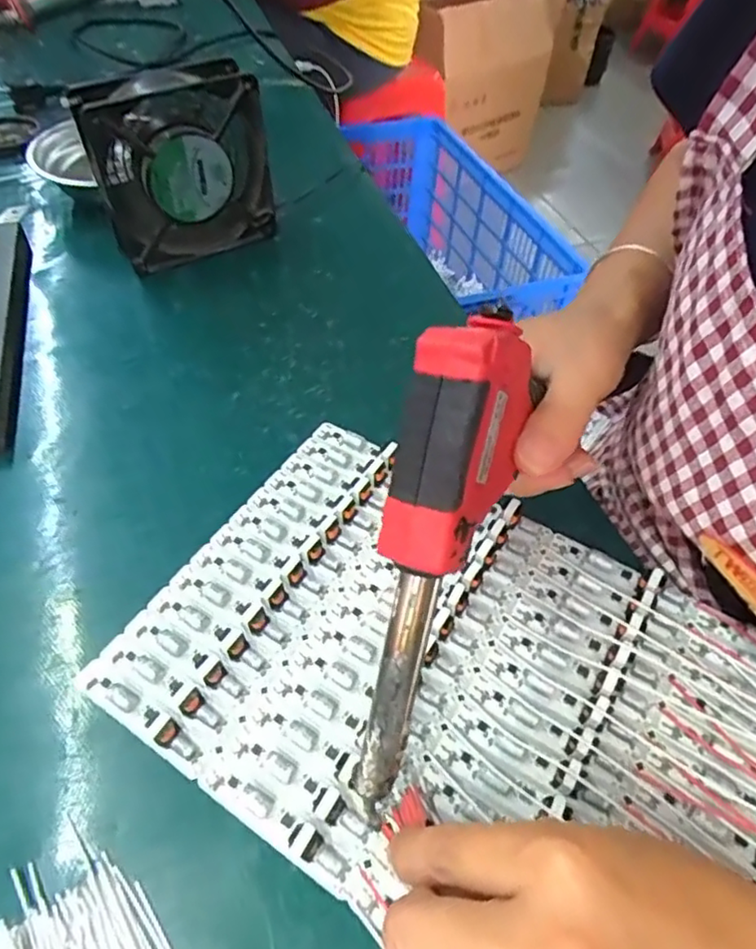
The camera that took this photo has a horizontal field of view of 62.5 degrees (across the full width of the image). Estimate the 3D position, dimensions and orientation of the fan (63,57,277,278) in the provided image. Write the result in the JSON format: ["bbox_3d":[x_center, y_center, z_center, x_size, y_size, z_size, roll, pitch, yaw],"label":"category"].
[{"bbox_3d":[-0.145,-0.226,0.467,0.124,0.129,0.046,-18,53,-14],"label":"fan"}]

